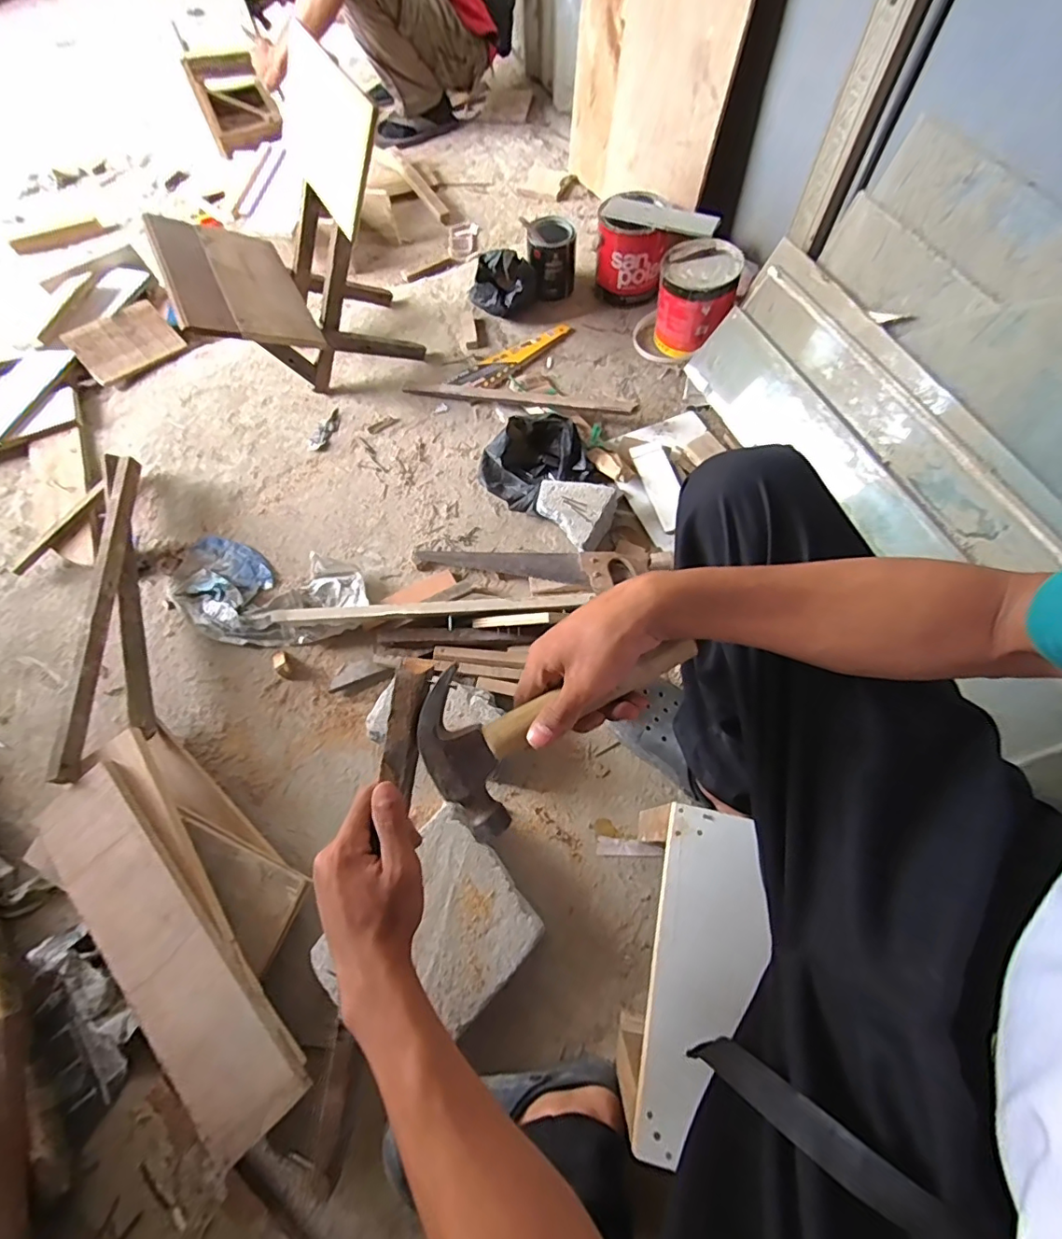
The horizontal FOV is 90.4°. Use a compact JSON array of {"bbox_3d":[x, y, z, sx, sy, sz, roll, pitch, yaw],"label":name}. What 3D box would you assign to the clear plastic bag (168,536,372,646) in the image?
[{"bbox_3d":[-0.472,-0.049,0.922,0.371,0.055,0.183,11,67,8],"label":"clear plastic bag"}]

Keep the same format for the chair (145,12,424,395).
[{"bbox_3d":[-0.463,-0.682,0.980,0.386,0.415,0.327,-29,68,-10],"label":"chair"}]

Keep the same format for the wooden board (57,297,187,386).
[{"bbox_3d":[-0.926,-0.638,1.203,0.204,0.026,0.149,-42,95,-20],"label":"wooden board"}]

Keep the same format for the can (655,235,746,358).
[{"bbox_3d":[0.338,-0.658,1.095,0.150,0.176,0.140,-1,66,3],"label":"can"}]

